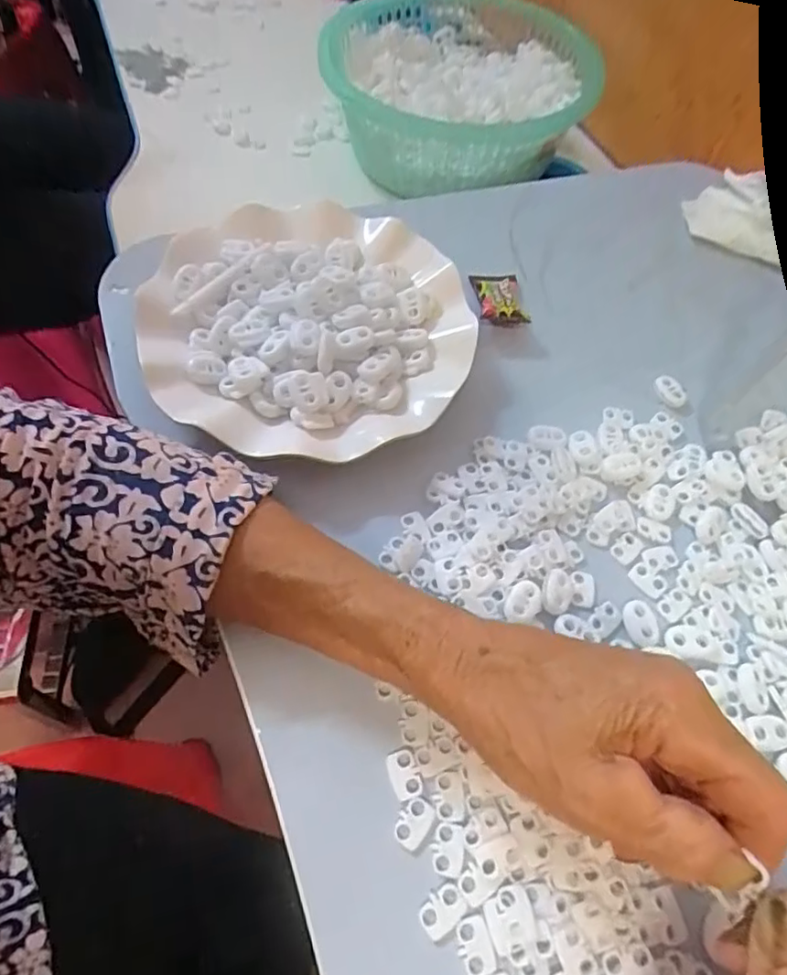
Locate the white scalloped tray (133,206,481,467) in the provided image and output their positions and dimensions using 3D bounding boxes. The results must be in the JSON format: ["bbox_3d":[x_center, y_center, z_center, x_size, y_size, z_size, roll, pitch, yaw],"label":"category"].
[{"bbox_3d":[-0.049,-0.092,0.348,0.184,0.042,0.185,-15,61,-13],"label":"white scalloped tray"}]

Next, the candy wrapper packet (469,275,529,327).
[{"bbox_3d":[0.066,-0.120,0.376,0.030,0.014,0.047,-2,59,-6],"label":"candy wrapper packet"}]

